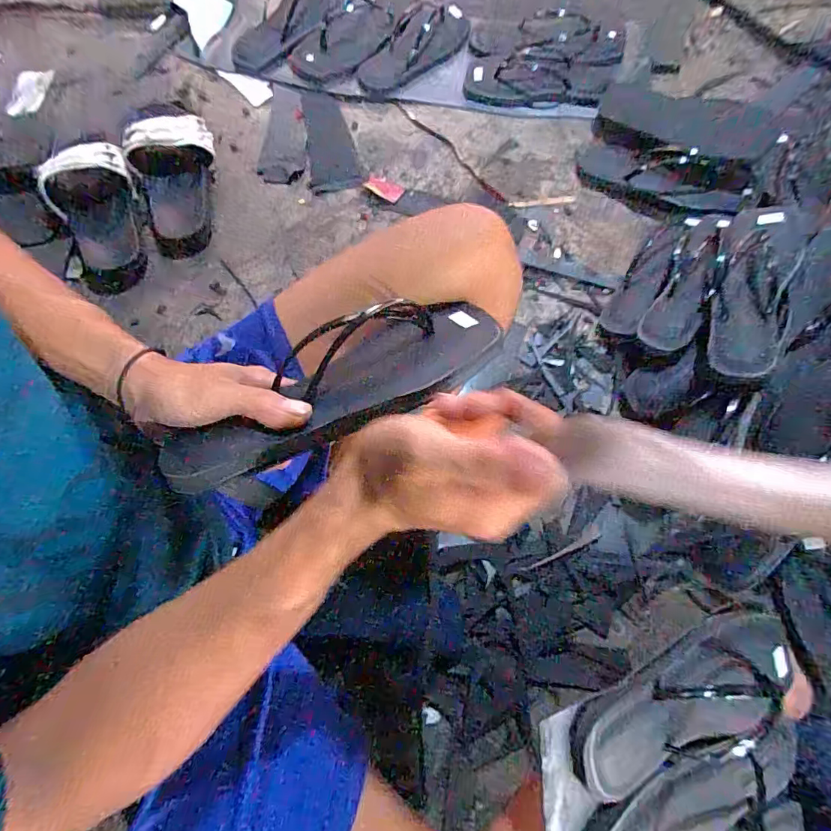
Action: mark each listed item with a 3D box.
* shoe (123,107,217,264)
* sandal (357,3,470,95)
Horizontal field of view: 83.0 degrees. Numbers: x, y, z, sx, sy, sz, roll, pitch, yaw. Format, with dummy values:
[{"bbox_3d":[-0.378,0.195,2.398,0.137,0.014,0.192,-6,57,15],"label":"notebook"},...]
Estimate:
[{"bbox_3d":[-0.359,-0.382,0.701,0.120,0.056,0.293,-19,72,-5],"label":"shoe"},{"bbox_3d":[0.000,-0.617,0.787,0.225,0.036,0.095,-38,75,-11],"label":"sandal"}]

